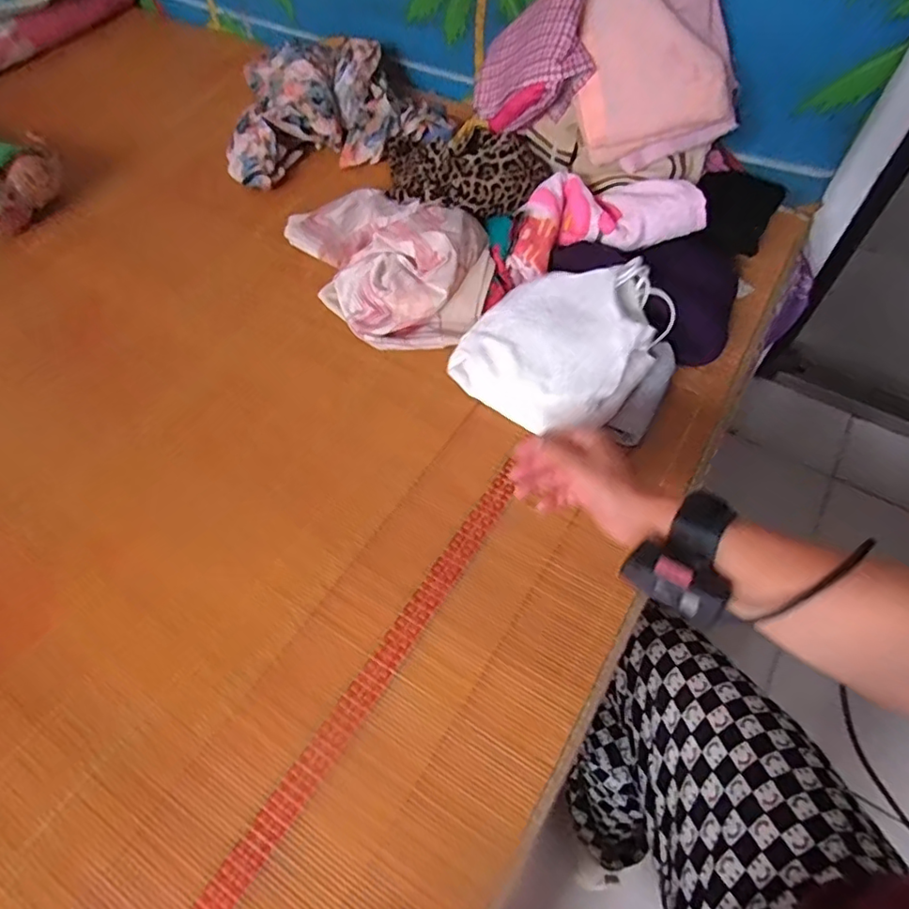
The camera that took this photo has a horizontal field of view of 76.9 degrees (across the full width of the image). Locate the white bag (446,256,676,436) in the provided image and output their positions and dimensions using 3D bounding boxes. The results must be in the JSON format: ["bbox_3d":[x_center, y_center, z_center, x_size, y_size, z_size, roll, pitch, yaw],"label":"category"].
[{"bbox_3d":[0.125,-0.132,0.644,0.185,0.071,0.200,31,64,20],"label":"white bag"}]

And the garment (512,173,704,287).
[{"bbox_3d":[0.177,-0.297,0.717,0.221,0.078,0.104,-9,58,-3],"label":"garment"}]

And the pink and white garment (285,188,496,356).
[{"bbox_3d":[-0.098,-0.260,0.723,0.323,0.081,0.199,32,61,19],"label":"pink and white garment"}]

